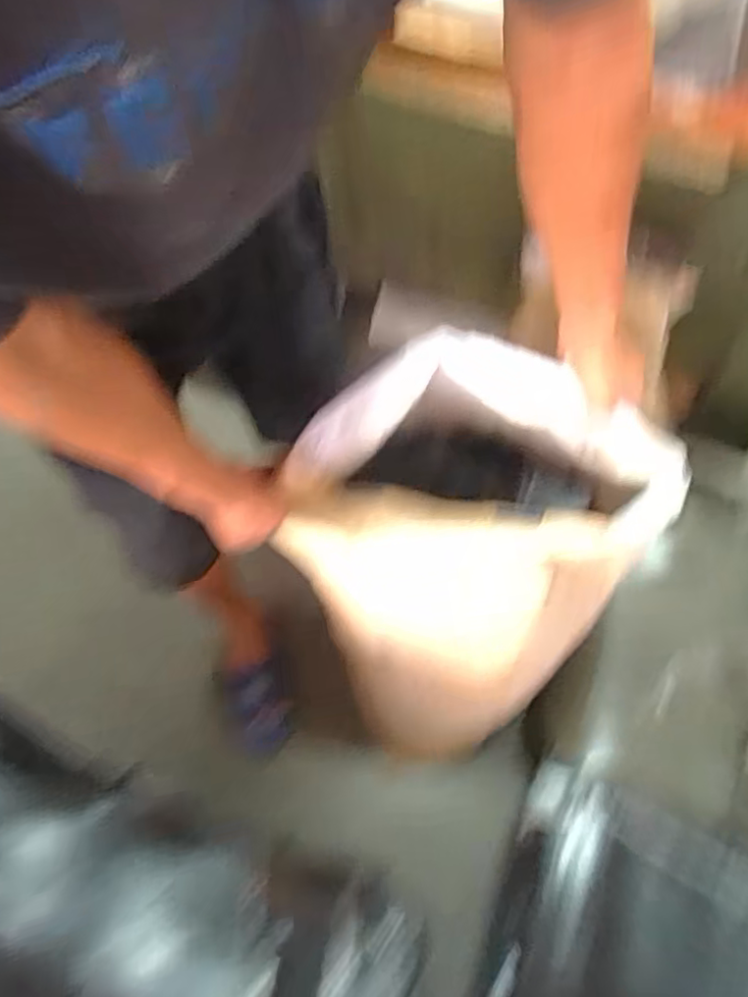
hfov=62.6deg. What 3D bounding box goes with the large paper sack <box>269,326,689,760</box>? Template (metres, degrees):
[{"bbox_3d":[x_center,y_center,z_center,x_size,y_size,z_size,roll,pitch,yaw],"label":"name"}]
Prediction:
[{"bbox_3d":[0.097,0.112,0.879,0.340,0.572,0.337,41,66,20],"label":"large paper sack"}]

